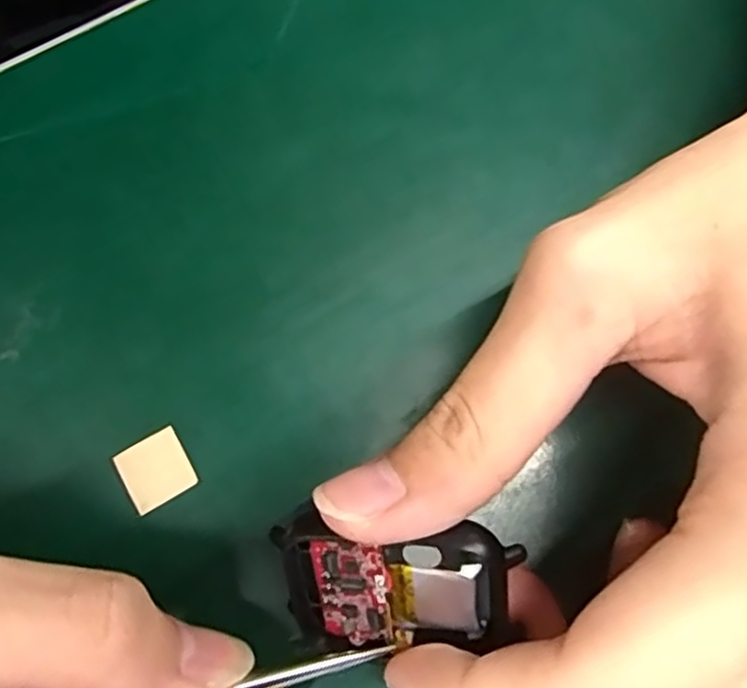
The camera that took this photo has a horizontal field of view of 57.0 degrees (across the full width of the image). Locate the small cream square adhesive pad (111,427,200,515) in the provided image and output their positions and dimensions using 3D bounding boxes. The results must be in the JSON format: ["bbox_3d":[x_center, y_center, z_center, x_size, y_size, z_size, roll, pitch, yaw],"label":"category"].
[{"bbox_3d":[-0.051,0.030,0.161,0.015,0.004,0.015,-30,78,-9],"label":"small cream square adhesive pad"}]

